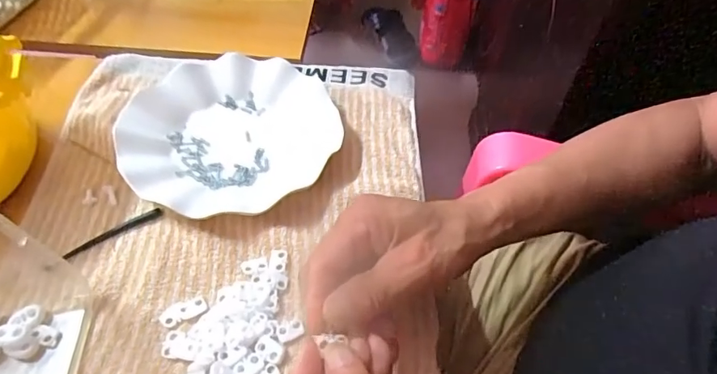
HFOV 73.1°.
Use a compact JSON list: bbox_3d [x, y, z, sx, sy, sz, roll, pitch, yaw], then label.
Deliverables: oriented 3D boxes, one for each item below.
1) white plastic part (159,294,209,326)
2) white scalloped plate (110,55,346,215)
[{"bbox_3d":[-0.121,0.086,0.336,0.032,0.004,0.016,-23,56,-17],"label":"white plastic part"},{"bbox_3d":[-0.109,-0.048,0.422,0.177,0.025,0.170,0,53,0],"label":"white scalloped plate"}]

